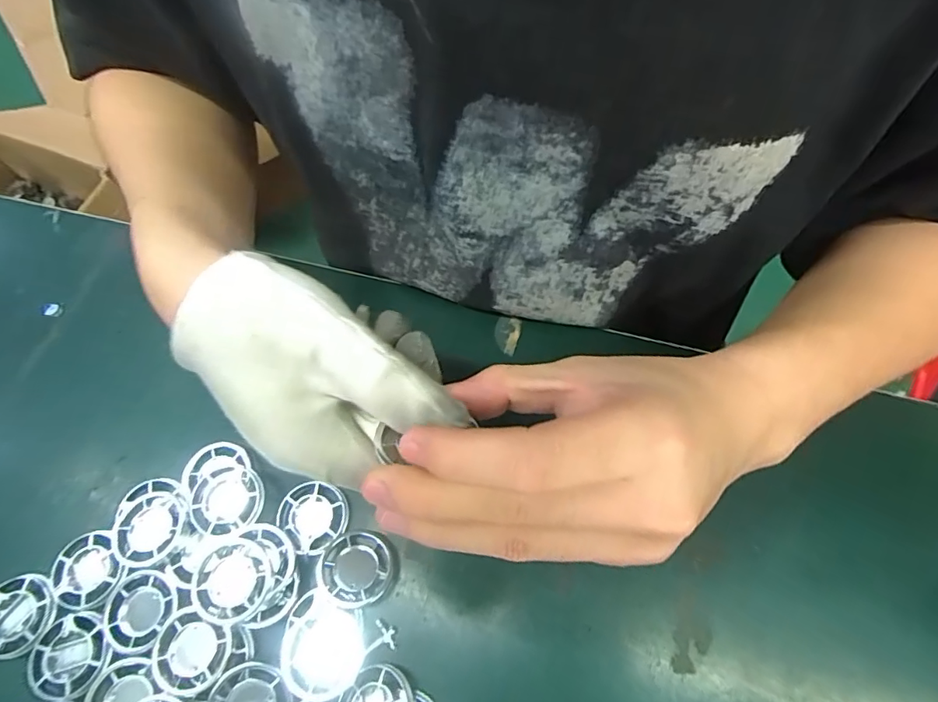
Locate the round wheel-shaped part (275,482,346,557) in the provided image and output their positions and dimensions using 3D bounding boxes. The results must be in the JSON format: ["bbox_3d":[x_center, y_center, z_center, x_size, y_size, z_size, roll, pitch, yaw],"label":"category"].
[{"bbox_3d":[-0.088,0.093,0.282,0.040,0.008,0.036,12,68,7],"label":"round wheel-shaped part"}]

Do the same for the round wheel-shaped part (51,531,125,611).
[{"bbox_3d":[-0.207,0.120,0.278,0.037,0.006,0.038,-1,67,2],"label":"round wheel-shaped part"}]

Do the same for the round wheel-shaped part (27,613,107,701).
[{"bbox_3d":[-0.206,0.156,0.259,0.038,0.004,0.037,-4,67,1],"label":"round wheel-shaped part"}]

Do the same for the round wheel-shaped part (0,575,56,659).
[{"bbox_3d":[-0.241,0.141,0.269,0.041,0.006,0.038,-1,67,2],"label":"round wheel-shaped part"}]

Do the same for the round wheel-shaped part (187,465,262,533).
[{"bbox_3d":[-0.135,0.082,0.278,0.041,0.004,0.035,-3,67,1],"label":"round wheel-shaped part"}]

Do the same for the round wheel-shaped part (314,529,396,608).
[{"bbox_3d":[-0.061,0.116,0.270,0.038,0.007,0.037,-1,67,2],"label":"round wheel-shaped part"}]

